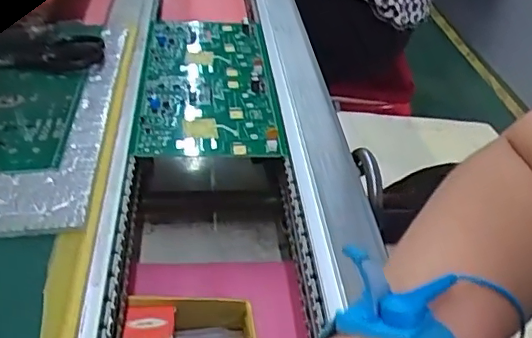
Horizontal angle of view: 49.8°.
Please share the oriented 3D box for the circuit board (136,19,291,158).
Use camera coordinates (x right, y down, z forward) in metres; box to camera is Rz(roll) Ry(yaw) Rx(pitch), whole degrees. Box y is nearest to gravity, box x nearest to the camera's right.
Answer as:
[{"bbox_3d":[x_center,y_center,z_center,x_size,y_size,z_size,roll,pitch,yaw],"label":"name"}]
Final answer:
[{"bbox_3d":[-0.056,-0.092,0.558,0.123,0.009,0.255,0,38,-7],"label":"circuit board"}]

